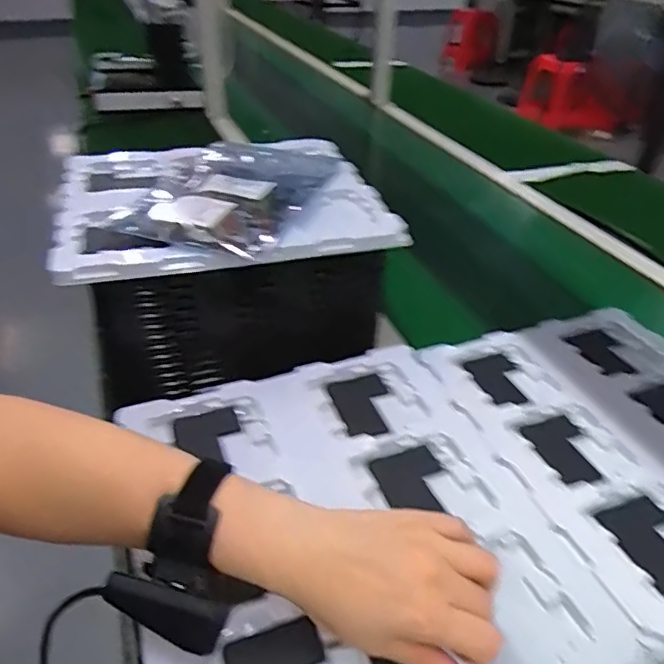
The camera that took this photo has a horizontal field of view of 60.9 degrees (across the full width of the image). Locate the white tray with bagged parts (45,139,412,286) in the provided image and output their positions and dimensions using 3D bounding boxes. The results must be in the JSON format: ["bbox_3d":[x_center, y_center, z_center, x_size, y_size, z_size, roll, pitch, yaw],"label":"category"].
[{"bbox_3d":[-0.116,-0.146,0.593,0.319,0.036,0.263,-10,38,-15],"label":"white tray with bagged parts"}]

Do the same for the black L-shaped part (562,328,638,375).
[{"bbox_3d":[0.301,0.022,0.623,0.064,0.006,0.073,-13,39,-18],"label":"black L-shaped part"}]

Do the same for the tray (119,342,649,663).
[{"bbox_3d":[0.008,0.140,0.415,0.287,0.031,0.319,-13,39,-18],"label":"tray"}]

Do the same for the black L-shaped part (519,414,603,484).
[{"bbox_3d":[0.208,0.104,0.501,0.055,0.004,0.070,-12,39,-17],"label":"black L-shaped part"}]

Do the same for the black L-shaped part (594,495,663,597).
[{"bbox_3d":[0.244,0.159,0.427,0.055,0.004,0.070,-12,39,-17],"label":"black L-shaped part"}]

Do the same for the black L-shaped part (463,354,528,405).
[{"bbox_3d":[0.173,0.049,0.575,0.051,0.007,0.074,-9,38,-14],"label":"black L-shaped part"}]

